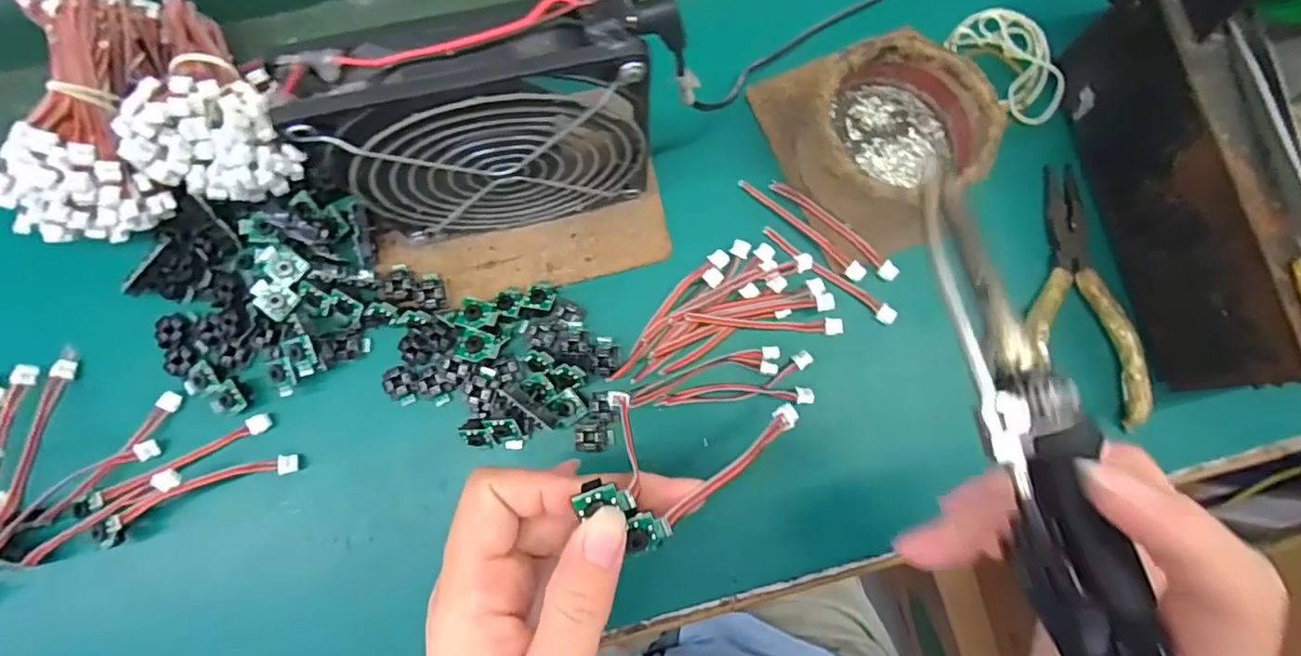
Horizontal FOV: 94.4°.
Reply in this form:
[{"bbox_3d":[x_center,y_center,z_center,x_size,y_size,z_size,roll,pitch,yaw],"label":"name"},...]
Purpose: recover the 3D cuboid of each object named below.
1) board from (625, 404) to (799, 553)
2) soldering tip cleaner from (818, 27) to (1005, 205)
[{"bbox_3d":[0.024,0.049,0.207,0.082,0.008,0.011,-30,80,-34],"label":"board"},{"bbox_3d":[0.117,-0.096,0.292,0.084,0.039,0.080,6,82,0],"label":"soldering tip cleaner"}]

